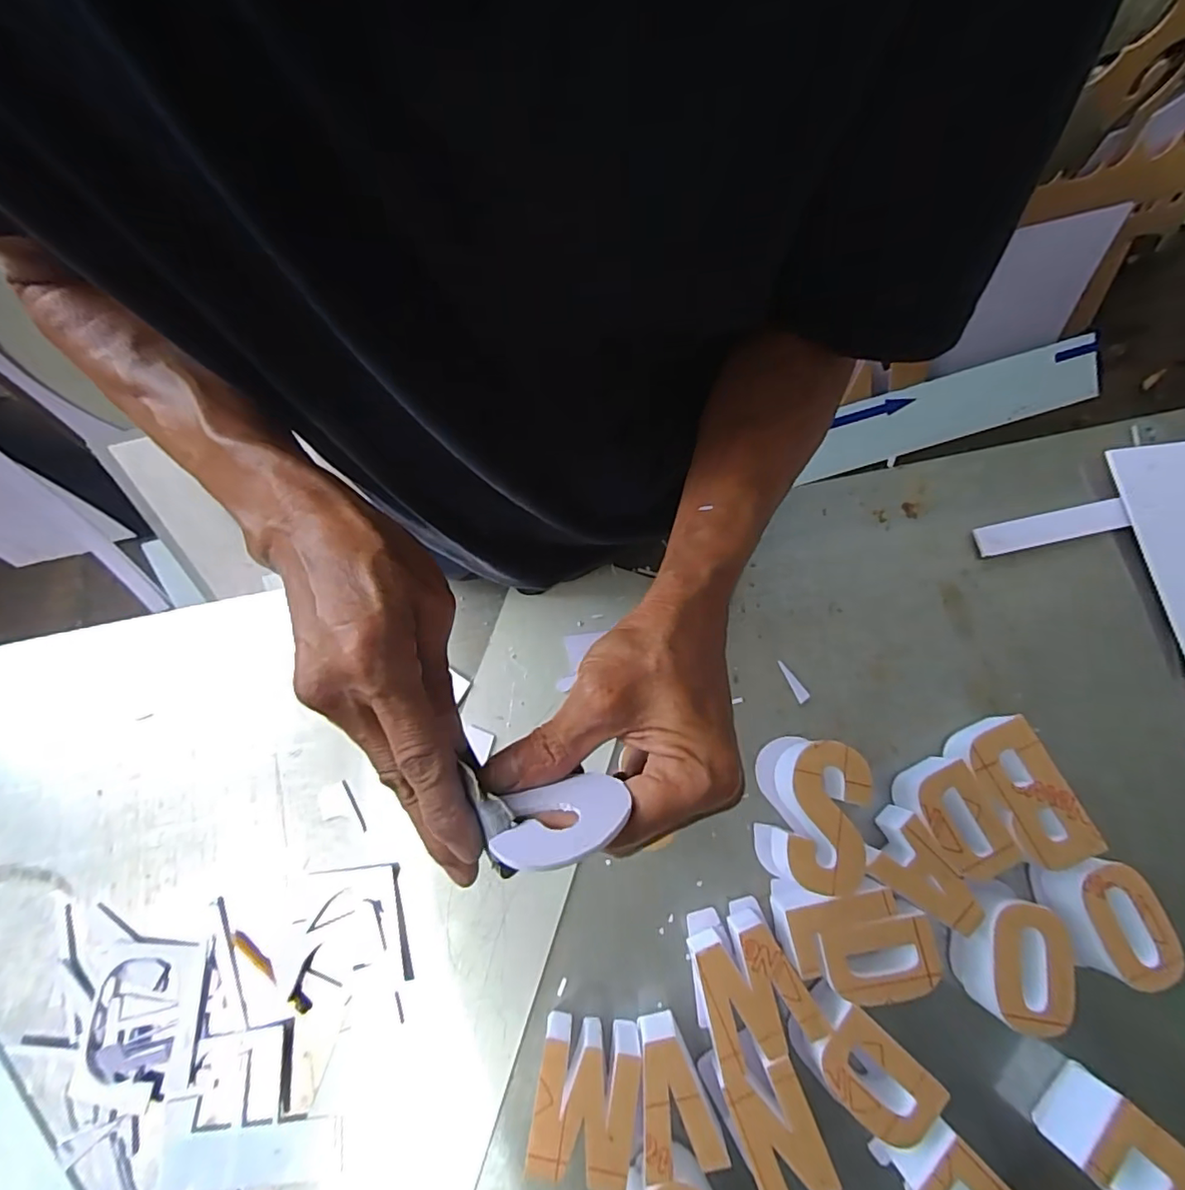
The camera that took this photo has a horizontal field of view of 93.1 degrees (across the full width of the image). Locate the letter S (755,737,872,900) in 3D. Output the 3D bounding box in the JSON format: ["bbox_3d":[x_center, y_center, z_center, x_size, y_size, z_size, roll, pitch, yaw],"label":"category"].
[{"bbox_3d":[0.176,0.175,0.458,0.074,0.049,0.109,6,75,3],"label":"letter S"}]

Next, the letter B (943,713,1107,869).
[{"bbox_3d":[0.343,0.159,0.459,0.063,0.051,0.112,-30,78,-5],"label":"letter B"}]

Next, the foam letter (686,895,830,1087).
[{"bbox_3d":[0.117,0.298,0.428,0.082,0.048,0.103,-18,76,-3],"label":"foam letter"}]

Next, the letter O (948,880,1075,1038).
[{"bbox_3d":[0.317,0.272,0.431,0.062,0.053,0.096,3,75,2],"label":"letter O"}]

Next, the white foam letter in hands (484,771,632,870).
[{"bbox_3d":[-0.012,0.084,0.211,0.050,0.044,0.004,-15,109,1],"label":"white foam letter in hands"}]

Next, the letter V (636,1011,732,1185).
[{"bbox_3d":[0.056,0.364,0.414,0.057,0.048,0.086,-16,75,-3],"label":"letter V"}]

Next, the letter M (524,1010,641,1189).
[{"bbox_3d":[-0.005,0.368,0.414,0.071,0.045,0.087,7,76,3],"label":"letter M"}]

